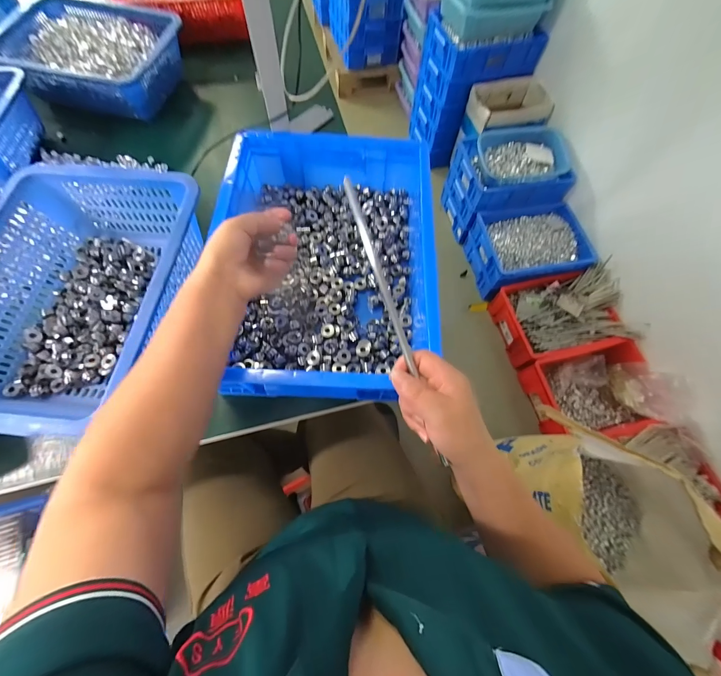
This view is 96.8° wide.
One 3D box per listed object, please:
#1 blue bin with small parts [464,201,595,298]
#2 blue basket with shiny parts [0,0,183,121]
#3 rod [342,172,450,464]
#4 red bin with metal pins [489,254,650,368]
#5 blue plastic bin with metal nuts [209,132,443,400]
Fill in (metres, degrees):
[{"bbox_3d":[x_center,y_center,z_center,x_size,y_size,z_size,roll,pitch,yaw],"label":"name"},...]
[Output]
[{"bbox_3d":[0.721,-0.389,1.403,0.451,0.164,0.343,-14,69,-8],"label":"blue bin with small parts"},{"bbox_3d":[-0.527,-0.569,0.651,0.302,0.088,0.230,11,68,1],"label":"blue basket with shiny parts"},{"bbox_3d":[0.035,-0.018,0.324,0.009,0.013,0.303,-18,88,-10],"label":"rod"},{"bbox_3d":[0.806,-0.094,1.278,0.483,0.167,0.331,-11,69,-8],"label":"red bin with metal pins"},{"bbox_3d":[-0.053,-0.123,0.476,0.300,0.101,0.406,2,68,-2],"label":"blue plastic bin with metal nuts"}]

